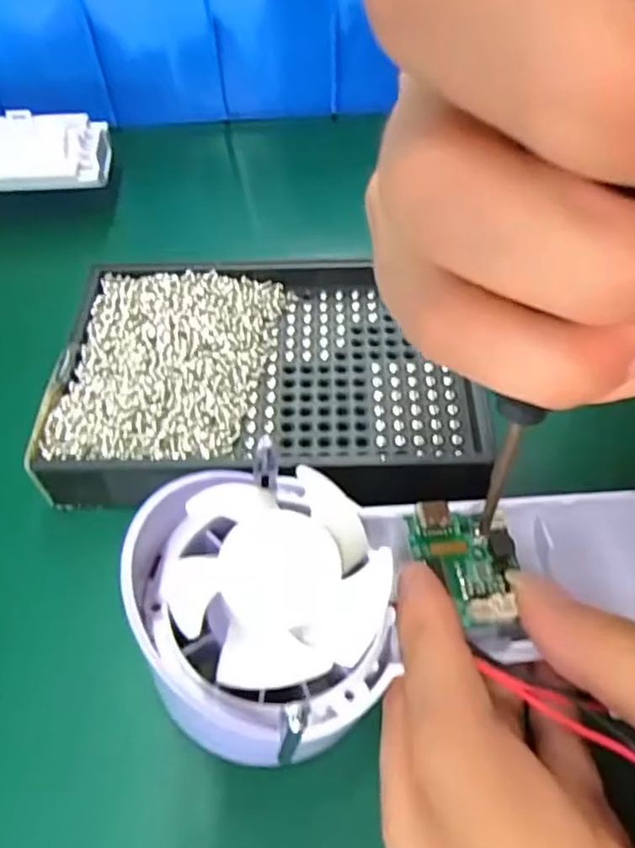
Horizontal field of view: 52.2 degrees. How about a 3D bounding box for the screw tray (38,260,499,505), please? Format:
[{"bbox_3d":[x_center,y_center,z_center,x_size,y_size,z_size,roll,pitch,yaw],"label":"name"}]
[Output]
[{"bbox_3d":[-0.016,-0.015,0.215,0.136,0.020,0.096,-1,54,2],"label":"screw tray"}]

